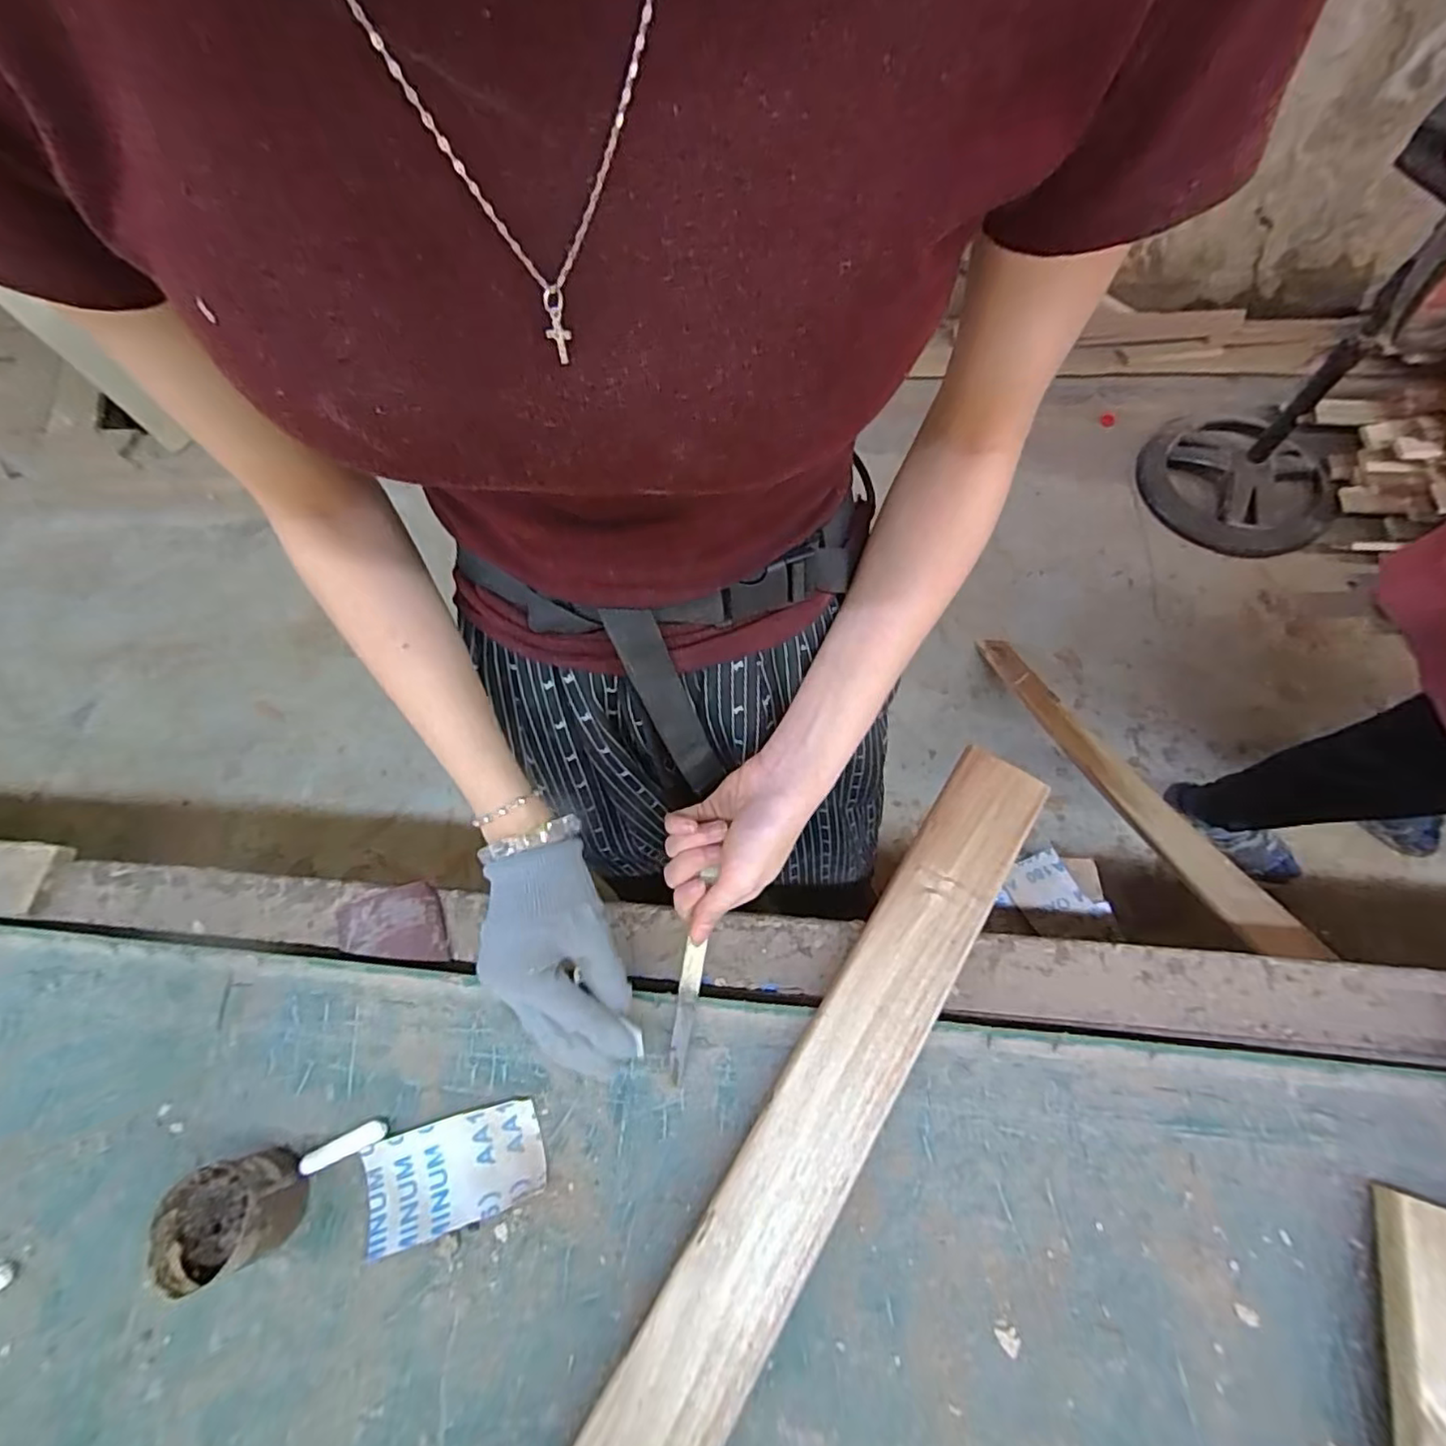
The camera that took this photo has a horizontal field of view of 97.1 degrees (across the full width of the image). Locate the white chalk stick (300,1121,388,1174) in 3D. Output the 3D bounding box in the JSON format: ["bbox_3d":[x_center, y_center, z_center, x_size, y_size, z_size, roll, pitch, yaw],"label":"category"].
[{"bbox_3d":[-0.221,0.247,0.372,0.047,0.008,0.012,-23,66,-8],"label":"white chalk stick"}]

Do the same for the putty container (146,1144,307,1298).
[{"bbox_3d":[-0.267,0.267,0.347,0.052,0.046,0.050,-15,65,-4],"label":"putty container"}]

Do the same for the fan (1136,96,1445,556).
[{"bbox_3d":[1.132,-0.706,1.082,0.481,0.823,0.355,-40,69,-15],"label":"fan"}]

